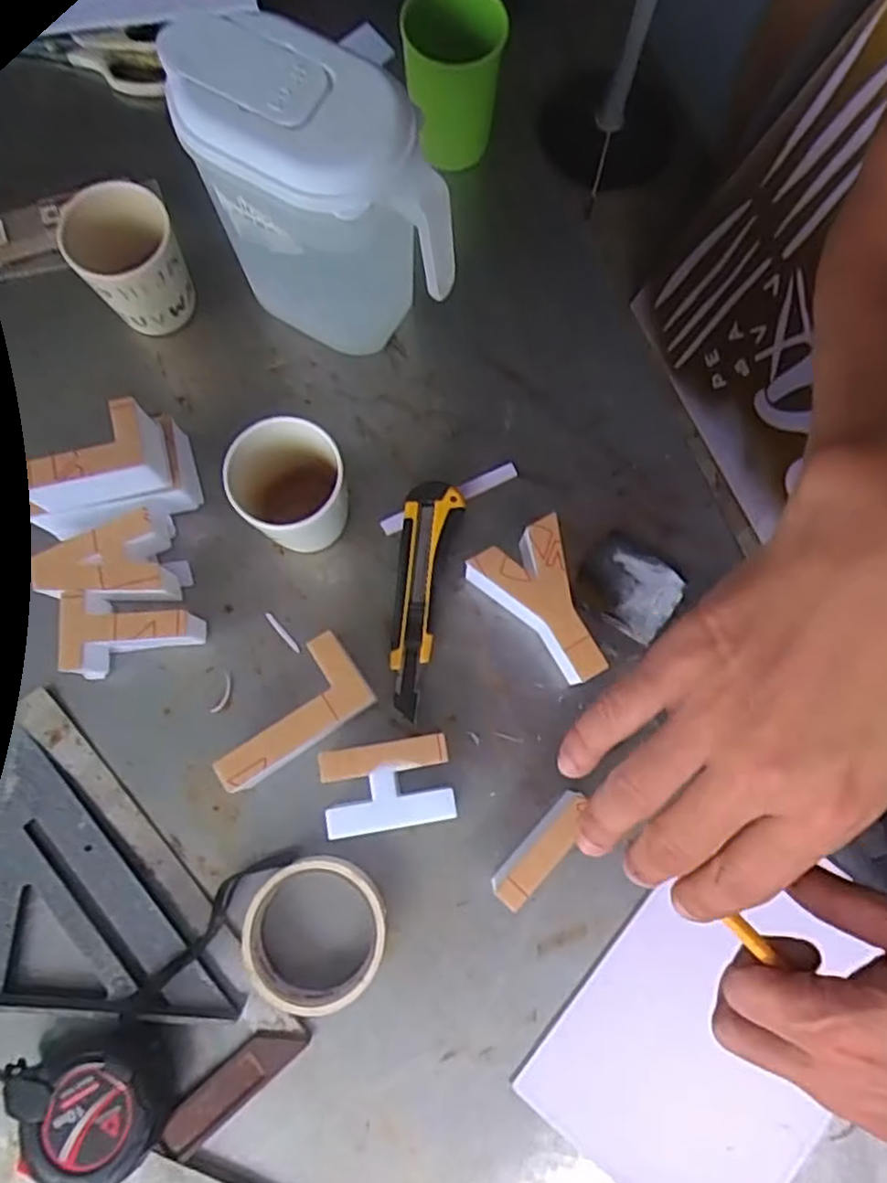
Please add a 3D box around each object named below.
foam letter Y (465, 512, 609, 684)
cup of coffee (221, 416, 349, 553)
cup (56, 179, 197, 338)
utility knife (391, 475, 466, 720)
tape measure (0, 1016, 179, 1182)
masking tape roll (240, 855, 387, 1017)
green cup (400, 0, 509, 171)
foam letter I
[{"bbox_3d":[0.071,0.012,0.492,0.064,0.044,0.106,-30,80,-7],"label":"foam letter Y"},{"bbox_3d":[-0.100,-0.066,0.484,0.068,0.096,0.069,0,78,-1],"label":"cup of coffee"},{"bbox_3d":[-0.224,-0.237,0.521,0.071,0.092,0.076,-26,80,-6],"label":"cup"},{"bbox_3d":[-0.017,0.004,0.506,0.039,0.021,0.162,8,78,0],"label":"utility knife"},{"bbox_3d":[-0.211,0.308,0.431,0.083,0.039,0.078,-26,80,-6],"label":"tape measure"},{"bbox_3d":[-0.082,0.221,0.460,0.087,0.027,0.089,0,78,-1],"label":"masking tape roll"},{"bbox_3d":[0.006,-0.379,0.535,0.070,0.111,0.070,0,78,-1],"label":"green cup"},{"bbox_3d":[0.066,0.166,0.460,0.081,0.048,0.020,-42,82,-9],"label":"foam letter I"}]

